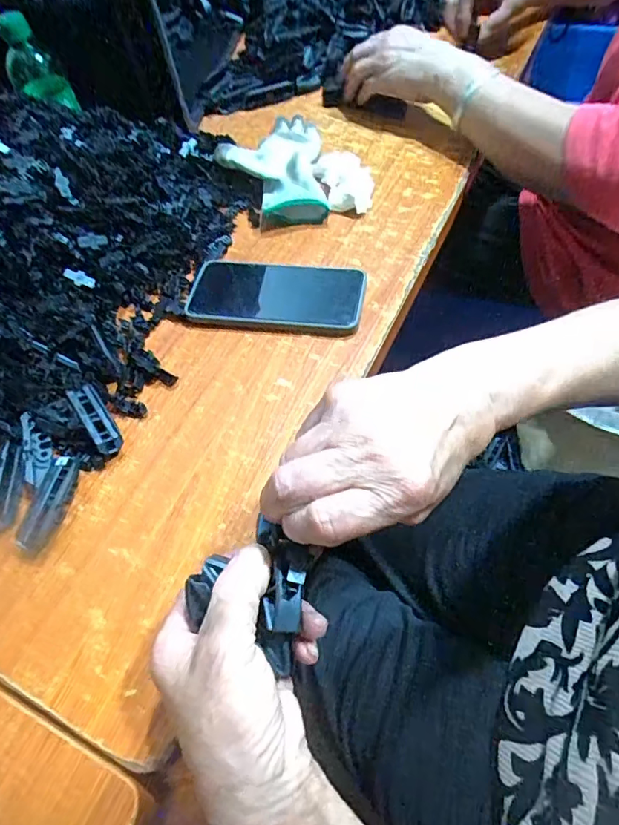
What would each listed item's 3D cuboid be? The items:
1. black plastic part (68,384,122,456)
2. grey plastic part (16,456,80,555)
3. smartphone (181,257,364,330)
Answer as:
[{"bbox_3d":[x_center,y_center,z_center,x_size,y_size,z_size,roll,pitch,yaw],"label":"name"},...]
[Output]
[{"bbox_3d":[-0.173,0.004,0.398,0.019,0.013,0.070,-34,60,-14],"label":"black plastic part"},{"bbox_3d":[-0.193,0.067,0.368,0.024,0.010,0.073,8,59,12],"label":"grey plastic part"},{"bbox_3d":[-0.031,-0.114,0.462,0.162,0.010,0.077,6,56,10],"label":"smartphone"}]

